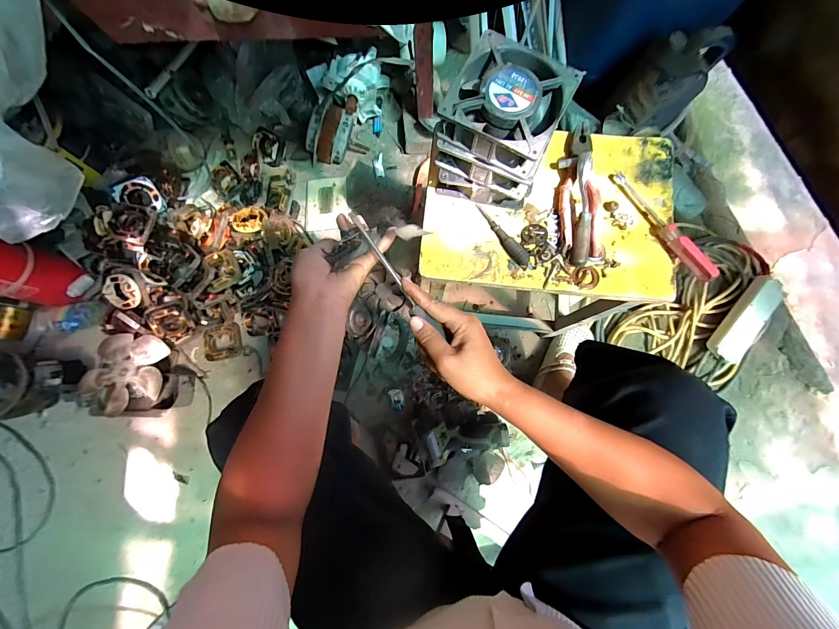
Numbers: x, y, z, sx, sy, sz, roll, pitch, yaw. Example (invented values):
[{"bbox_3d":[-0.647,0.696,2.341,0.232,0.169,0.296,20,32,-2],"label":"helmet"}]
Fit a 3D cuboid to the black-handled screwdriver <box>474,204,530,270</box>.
[{"bbox_3d":[0.110,-0.106,0.467,0.018,0.014,0.104,-34,81,-6],"label":"black-handled screwdriver"}]

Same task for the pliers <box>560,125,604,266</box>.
[{"bbox_3d":[0.214,-0.167,0.469,0.053,0.031,0.192,1,80,0],"label":"pliers"}]

